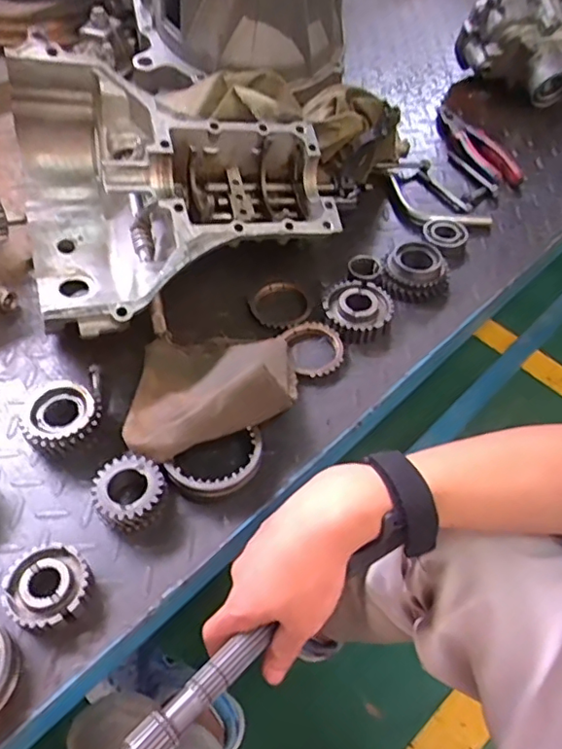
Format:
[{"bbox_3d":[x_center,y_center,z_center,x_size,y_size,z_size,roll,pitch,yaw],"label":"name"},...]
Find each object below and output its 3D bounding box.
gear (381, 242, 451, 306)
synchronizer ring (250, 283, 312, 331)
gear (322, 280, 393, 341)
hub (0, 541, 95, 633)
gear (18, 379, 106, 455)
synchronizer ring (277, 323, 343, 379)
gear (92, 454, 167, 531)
[{"bbox_3d":[0.146,-0.108,0.619,0.072,0.034,0.077,8,54,4],"label":"gear"},{"bbox_3d":[0.001,-0.073,0.589,0.062,0.016,0.064,-16,56,-13],"label":"synchronizer ring"},{"bbox_3d":[0.077,-0.066,0.583,0.066,0.024,0.069,-15,55,-12],"label":"gear"},{"bbox_3d":[-0.164,0.151,0.406,0.055,0.021,0.058,1,54,-1],"label":"hub"},{"bbox_3d":[-0.184,0.040,0.483,0.065,0.031,0.061,1,54,-1],"label":"gear"},{"bbox_3d":[0.034,-0.026,0.555,0.055,0.014,0.066,-13,55,-11],"label":"synchronizer ring"},{"bbox_3d":[-0.116,0.093,0.445,0.053,0.031,0.055,1,54,-1],"label":"gear"}]

